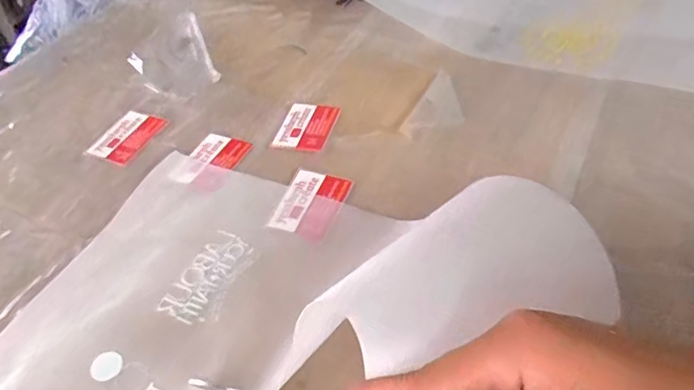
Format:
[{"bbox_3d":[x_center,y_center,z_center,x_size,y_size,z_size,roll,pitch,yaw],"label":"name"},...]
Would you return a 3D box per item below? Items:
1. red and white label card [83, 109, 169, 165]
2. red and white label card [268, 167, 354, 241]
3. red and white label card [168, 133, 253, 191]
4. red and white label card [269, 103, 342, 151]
[{"bbox_3d":[-0.165,-0.044,0.412,0.041,0.004,0.053,13,48,19],"label":"red and white label card"},{"bbox_3d":[-0.022,0.005,0.349,0.038,0.004,0.050,15,55,13],"label":"red and white label card"},{"bbox_3d":[-0.094,-0.024,0.384,0.038,0.004,0.051,16,49,21],"label":"red and white label card"},{"bbox_3d":[-0.029,-0.051,0.400,0.040,0.004,0.053,7,46,14],"label":"red and white label card"}]

